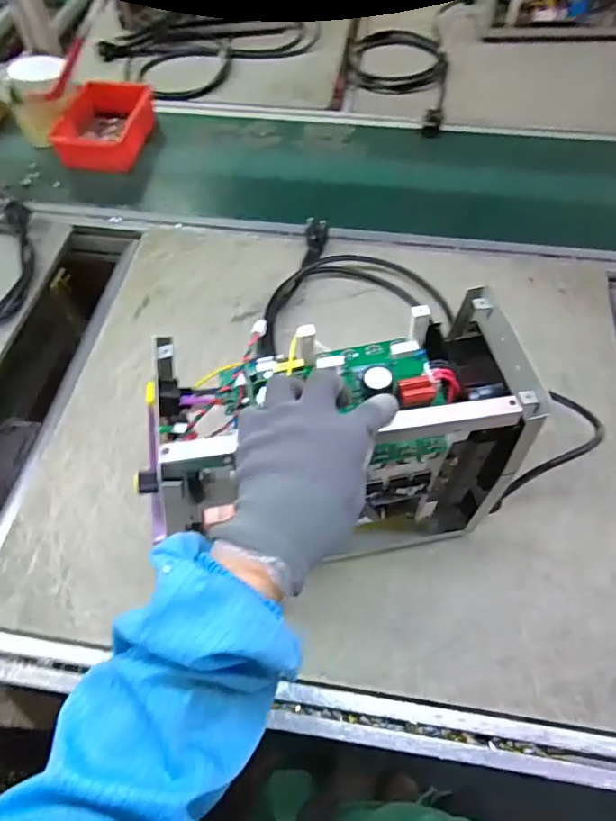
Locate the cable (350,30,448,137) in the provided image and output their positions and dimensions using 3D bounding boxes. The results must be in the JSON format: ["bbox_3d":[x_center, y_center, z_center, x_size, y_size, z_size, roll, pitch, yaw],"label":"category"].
[{"bbox_3d":[0.185,-0.681,1.076,0.197,0.028,0.412,4,58,4],"label":"cable"}]

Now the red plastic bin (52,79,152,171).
[{"bbox_3d":[-0.359,-0.504,0.949,0.127,0.064,0.157,11,59,8],"label":"red plastic bin"}]

